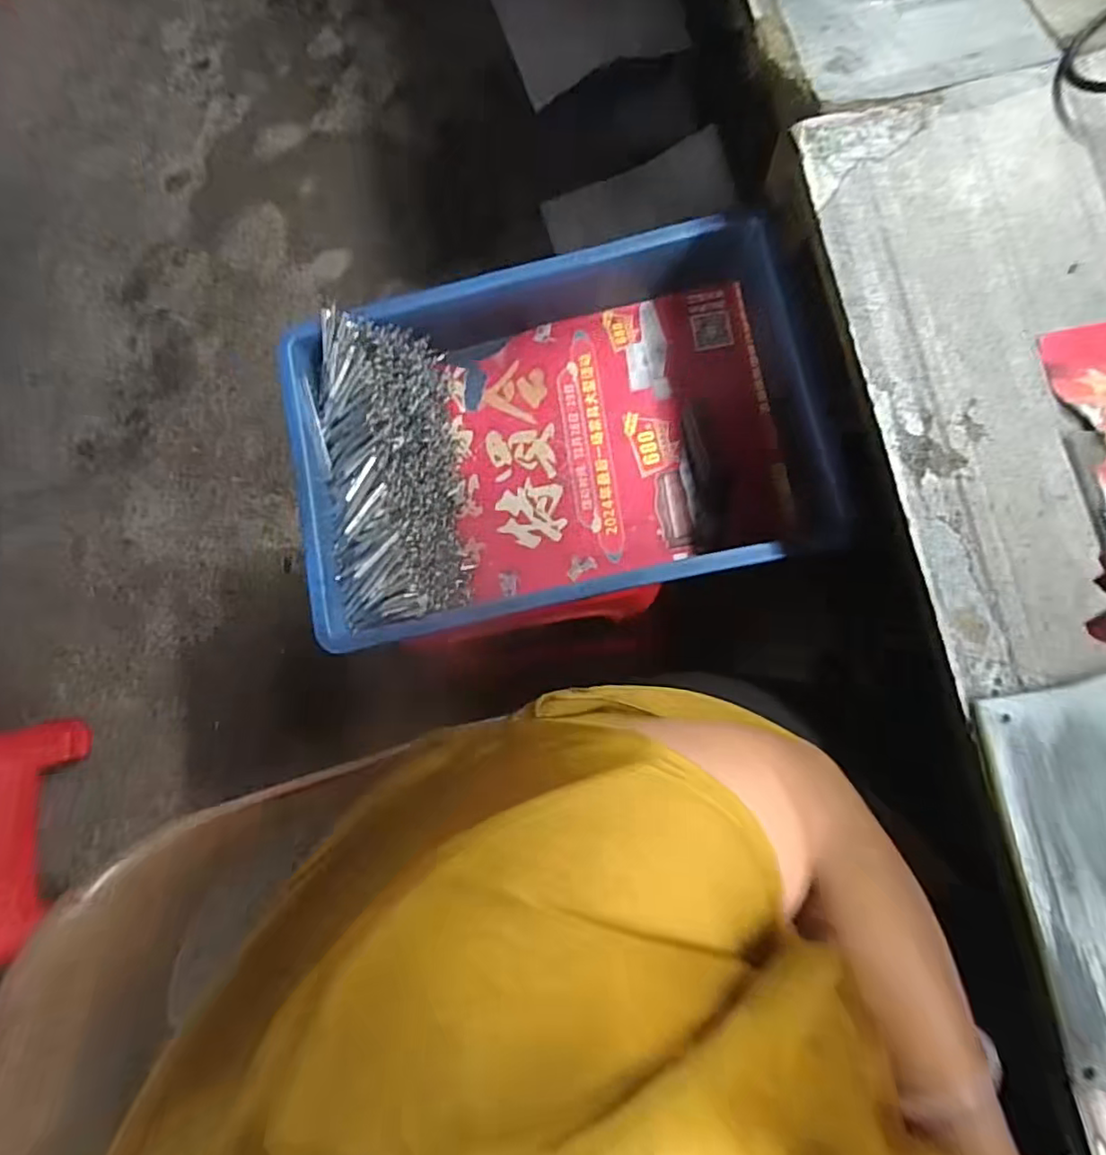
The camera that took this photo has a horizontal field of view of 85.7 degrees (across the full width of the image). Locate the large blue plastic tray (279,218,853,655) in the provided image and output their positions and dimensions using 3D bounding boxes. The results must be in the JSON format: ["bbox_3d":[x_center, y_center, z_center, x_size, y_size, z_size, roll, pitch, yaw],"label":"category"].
[{"bbox_3d":[-0.006,-0.120,0.530,0.428,0.086,0.292,-13,81,4],"label":"large blue plastic tray"}]

